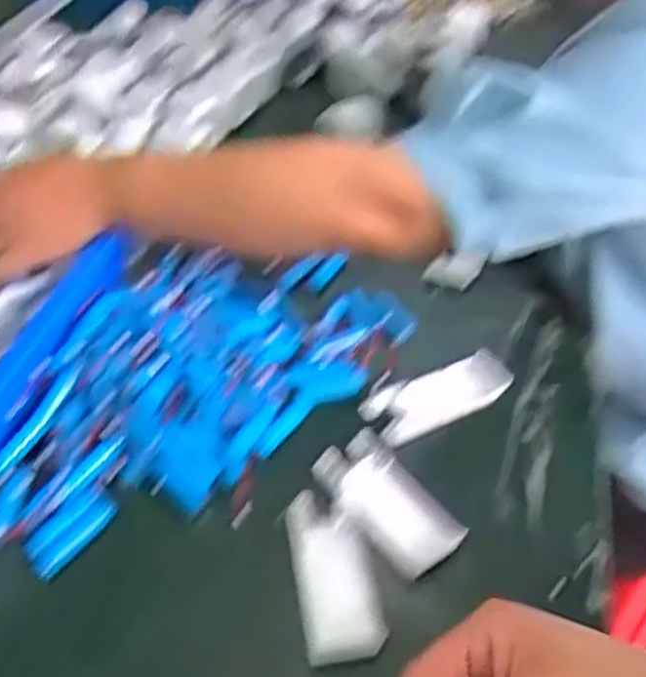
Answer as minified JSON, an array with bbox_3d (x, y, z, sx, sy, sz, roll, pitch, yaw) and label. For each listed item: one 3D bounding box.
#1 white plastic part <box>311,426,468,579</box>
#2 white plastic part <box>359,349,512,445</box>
[{"bbox_3d":[0.042,0.105,0.511,0.052,0.007,0.108,-24,48,-26],"label":"white plastic part"},{"bbox_3d":[0.085,0.038,0.573,0.110,0.021,0.045,-19,47,-22],"label":"white plastic part"}]

